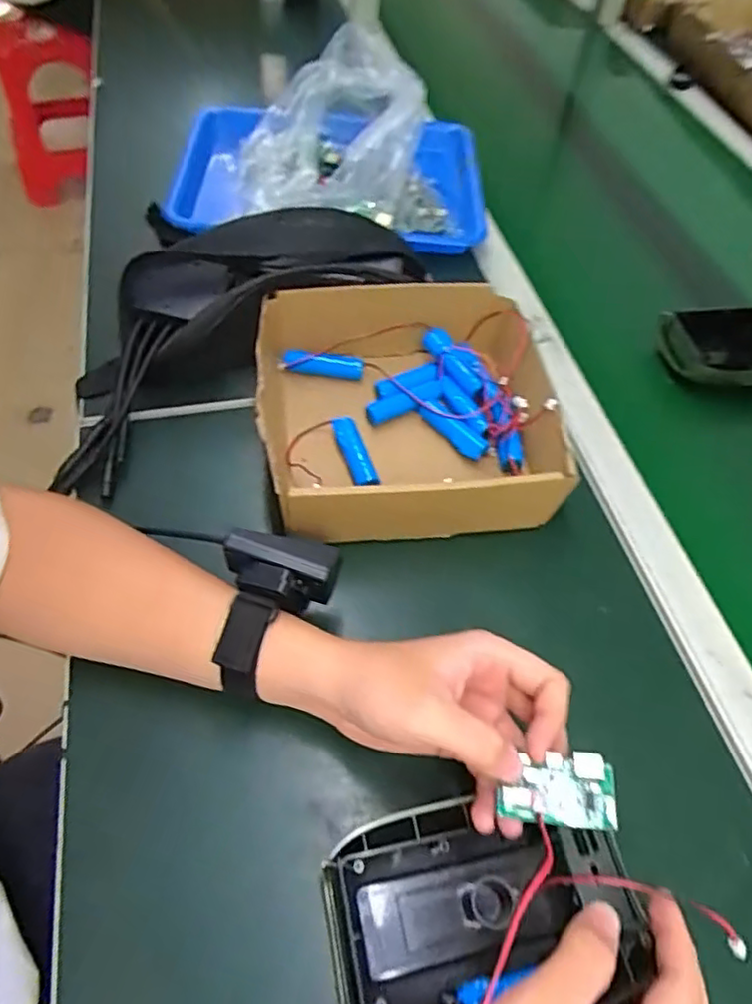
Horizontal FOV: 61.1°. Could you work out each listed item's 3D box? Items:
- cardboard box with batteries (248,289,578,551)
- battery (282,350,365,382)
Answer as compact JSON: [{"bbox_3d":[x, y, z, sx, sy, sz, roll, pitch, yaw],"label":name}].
[{"bbox_3d":[0.027,-0.072,0.504,0.219,0.070,0.214,-4,55,-7],"label":"cardboard box with batteries"},{"bbox_3d":[-0.046,-0.120,0.559,0.069,0.021,0.016,7,55,0],"label":"battery"}]

